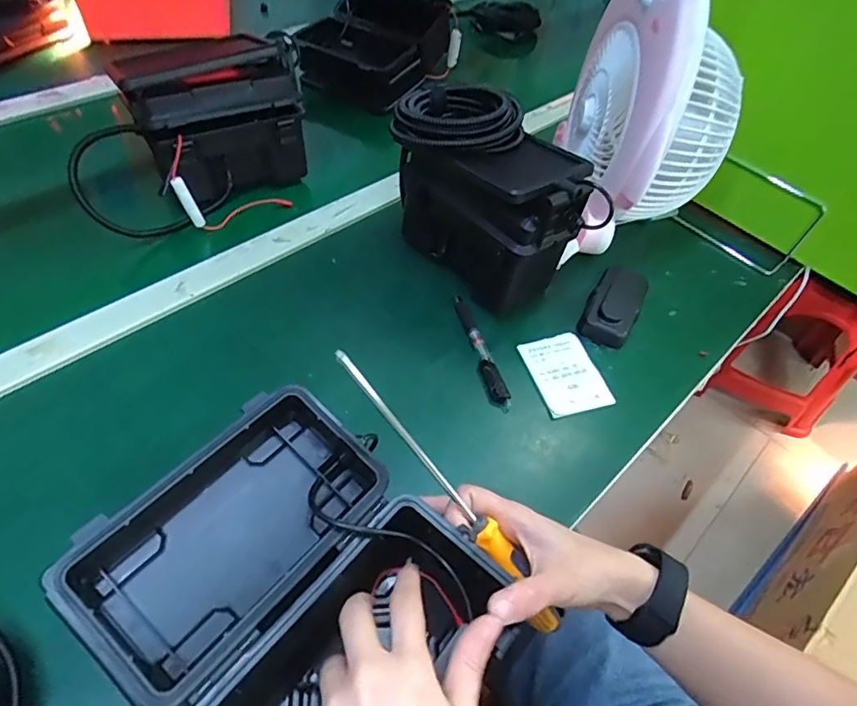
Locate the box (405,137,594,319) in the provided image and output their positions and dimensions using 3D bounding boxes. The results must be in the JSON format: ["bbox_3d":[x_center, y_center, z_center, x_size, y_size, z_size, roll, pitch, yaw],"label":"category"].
[{"bbox_3d":[0.063,-0.148,0.548,0.110,0.141,0.177,-36,63,-29],"label":"box"}]

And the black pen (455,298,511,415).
[{"bbox_3d":[0.050,-0.003,0.525,0.020,0.011,0.133,-11,54,-14],"label":"black pen"}]

